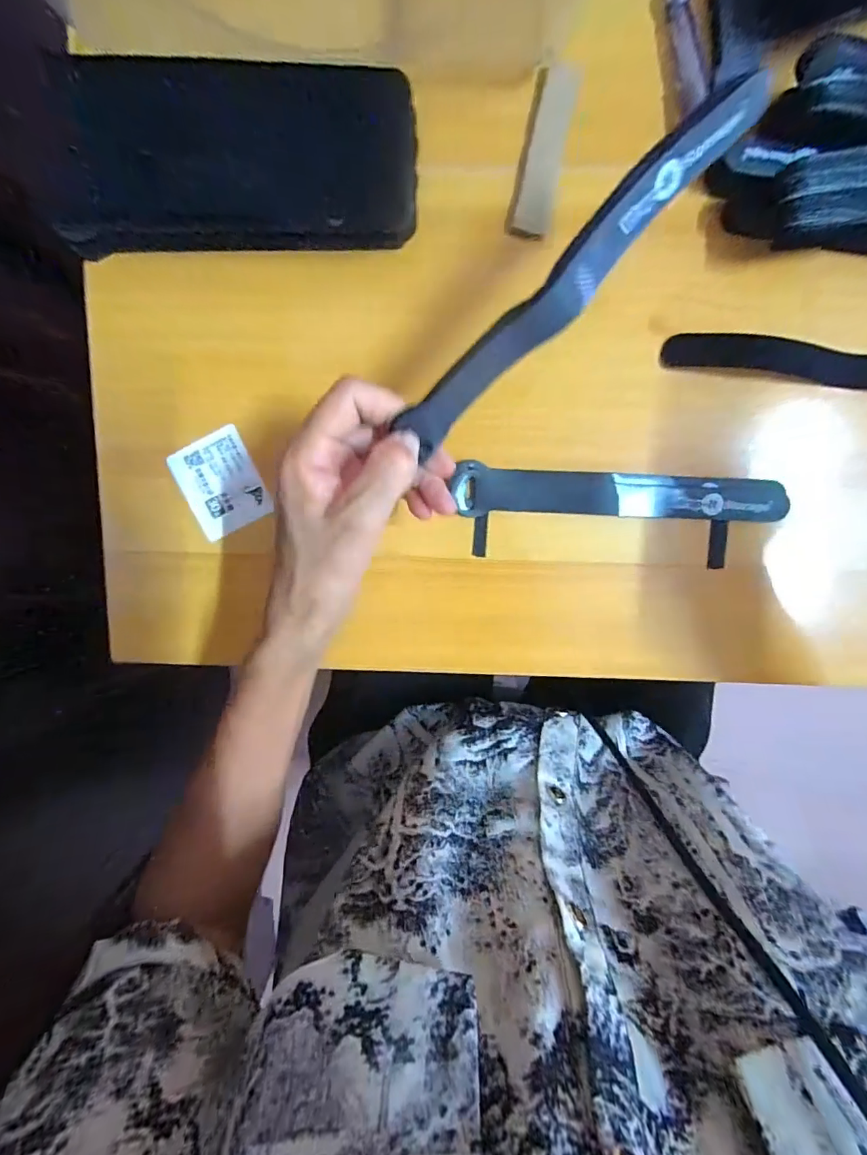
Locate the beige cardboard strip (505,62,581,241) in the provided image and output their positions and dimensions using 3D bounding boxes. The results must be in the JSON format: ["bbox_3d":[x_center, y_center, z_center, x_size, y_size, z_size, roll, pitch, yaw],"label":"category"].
[{"bbox_3d":[0.061,-0.237,0.273,0.024,0.015,0.083,10,99,-2],"label":"beige cardboard strip"}]

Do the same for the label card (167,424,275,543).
[{"bbox_3d":[-0.136,-0.060,0.311,0.048,0.004,0.061,-25,99,-1],"label":"label card"}]

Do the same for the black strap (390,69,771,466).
[{"bbox_3d":[0.057,-0.128,0.211,0.183,0.013,0.023,-42,94,17],"label":"black strap"}]

